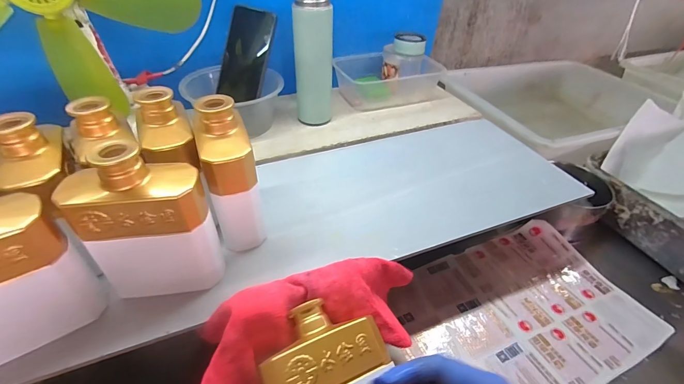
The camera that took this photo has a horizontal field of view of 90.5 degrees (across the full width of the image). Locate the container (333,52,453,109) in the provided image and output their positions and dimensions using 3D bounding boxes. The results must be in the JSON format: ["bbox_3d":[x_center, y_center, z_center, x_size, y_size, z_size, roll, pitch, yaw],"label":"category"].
[{"bbox_3d":[0.101,-0.246,0.731,0.225,0.067,0.128,-13,45,-19],"label":"container"}]

